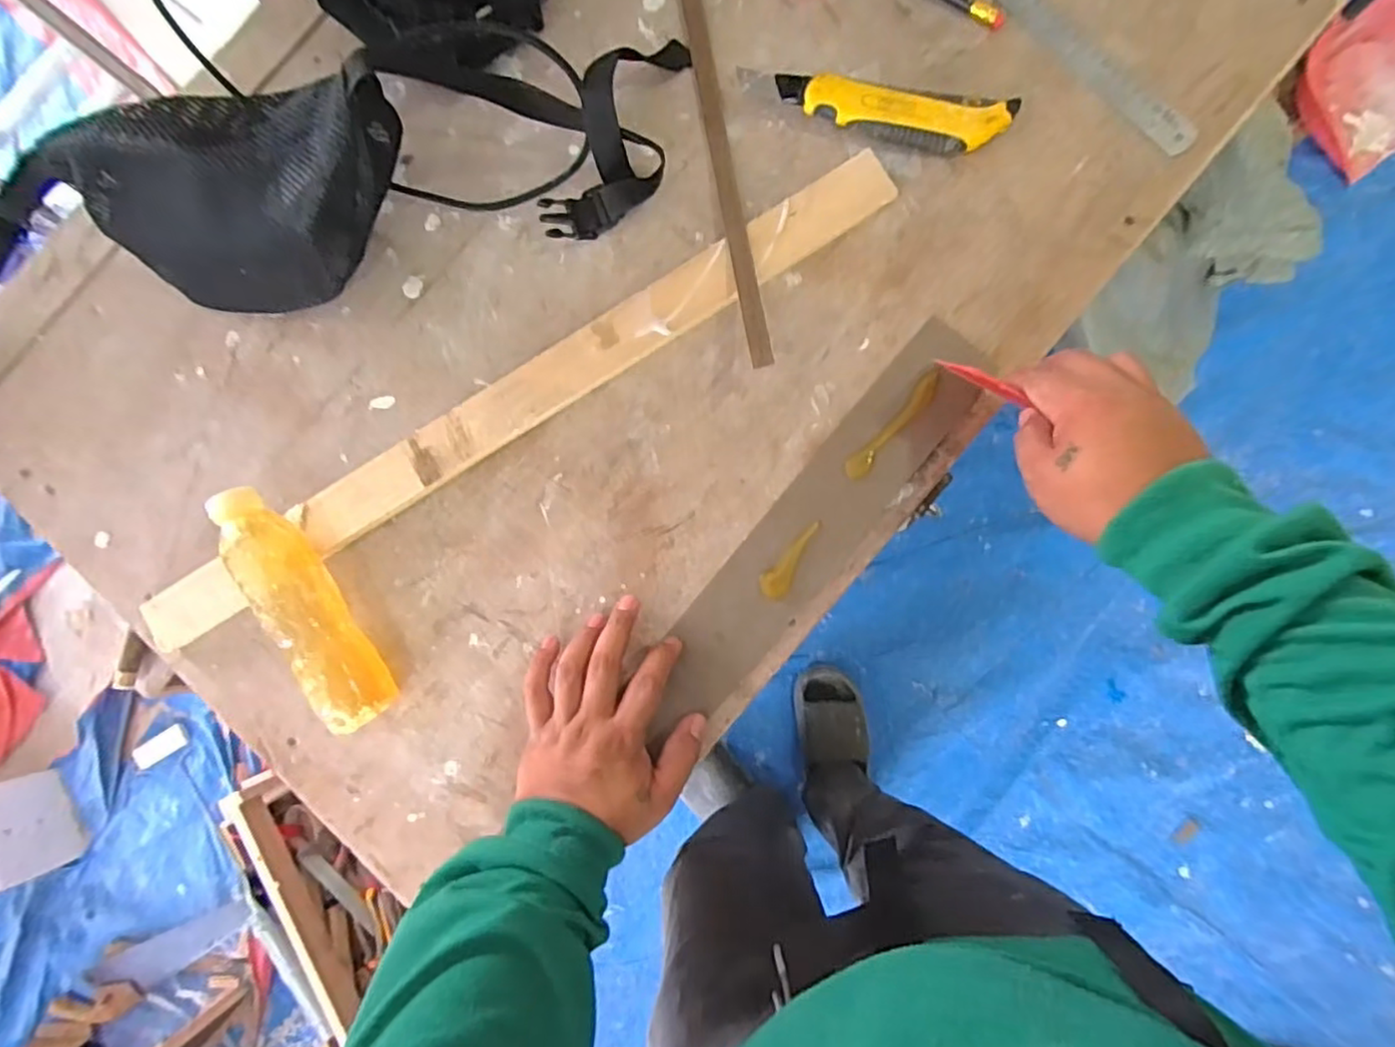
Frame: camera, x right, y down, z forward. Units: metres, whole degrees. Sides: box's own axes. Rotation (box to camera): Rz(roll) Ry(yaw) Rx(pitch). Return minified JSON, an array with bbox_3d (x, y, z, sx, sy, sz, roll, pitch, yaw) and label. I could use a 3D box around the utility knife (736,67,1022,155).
[{"bbox_3d":[0.128,-0.297,0.481,0.194,0.021,0.038,8,86,6],"label":"utility knife"}]

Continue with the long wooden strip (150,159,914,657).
[{"bbox_3d":[-0.136,-0.085,0.490,0.616,0.015,0.047,-31,83,2],"label":"long wooden strip"}]

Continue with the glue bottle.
[{"bbox_3d":[-0.269,0.059,0.467,0.047,0.057,0.178,-33,83,2],"label":"glue bottle"}]

